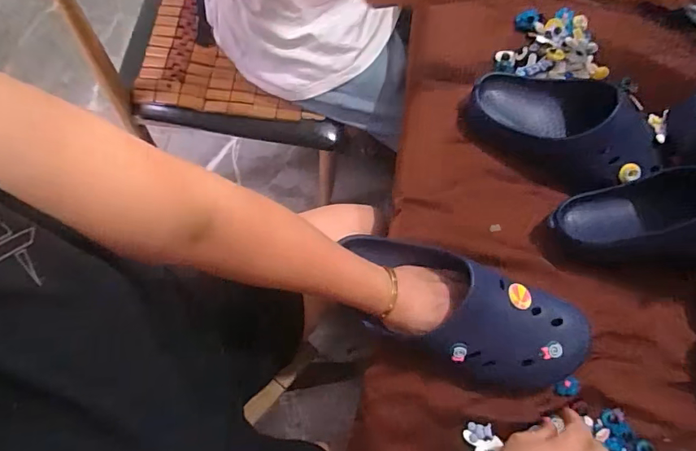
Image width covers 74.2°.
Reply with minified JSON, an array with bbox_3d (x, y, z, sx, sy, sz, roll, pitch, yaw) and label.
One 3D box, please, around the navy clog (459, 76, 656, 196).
[{"bbox_3d":[0.267,-0.121,0.571,0.239,0.077,0.114,32,73,8],"label":"navy clog"}]

